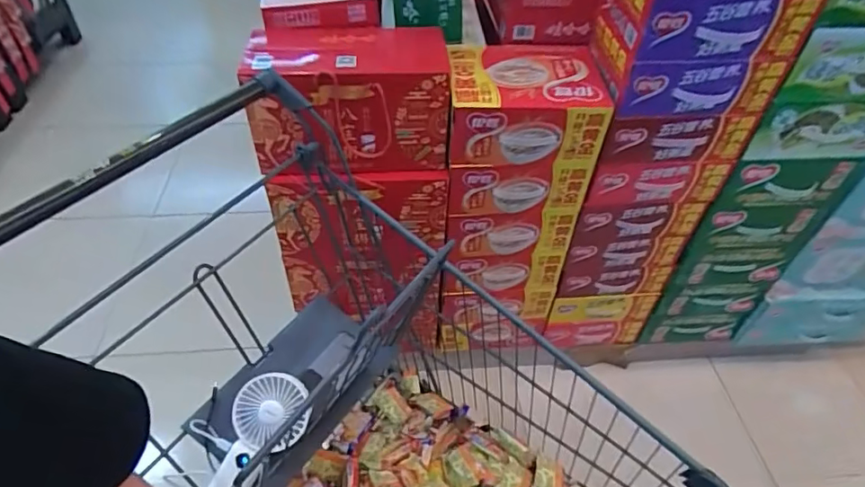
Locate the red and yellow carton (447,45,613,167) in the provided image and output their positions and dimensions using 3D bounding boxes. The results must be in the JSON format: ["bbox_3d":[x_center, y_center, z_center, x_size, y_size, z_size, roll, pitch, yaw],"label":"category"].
[{"bbox_3d":[0.170,-0.274,1.002,0.273,0.135,0.231,1,46,-2],"label":"red and yellow carton"}]

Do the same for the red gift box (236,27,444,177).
[{"bbox_3d":[-0.145,-0.263,0.957,0.336,0.196,0.187,-2,46,-5],"label":"red gift box"}]

